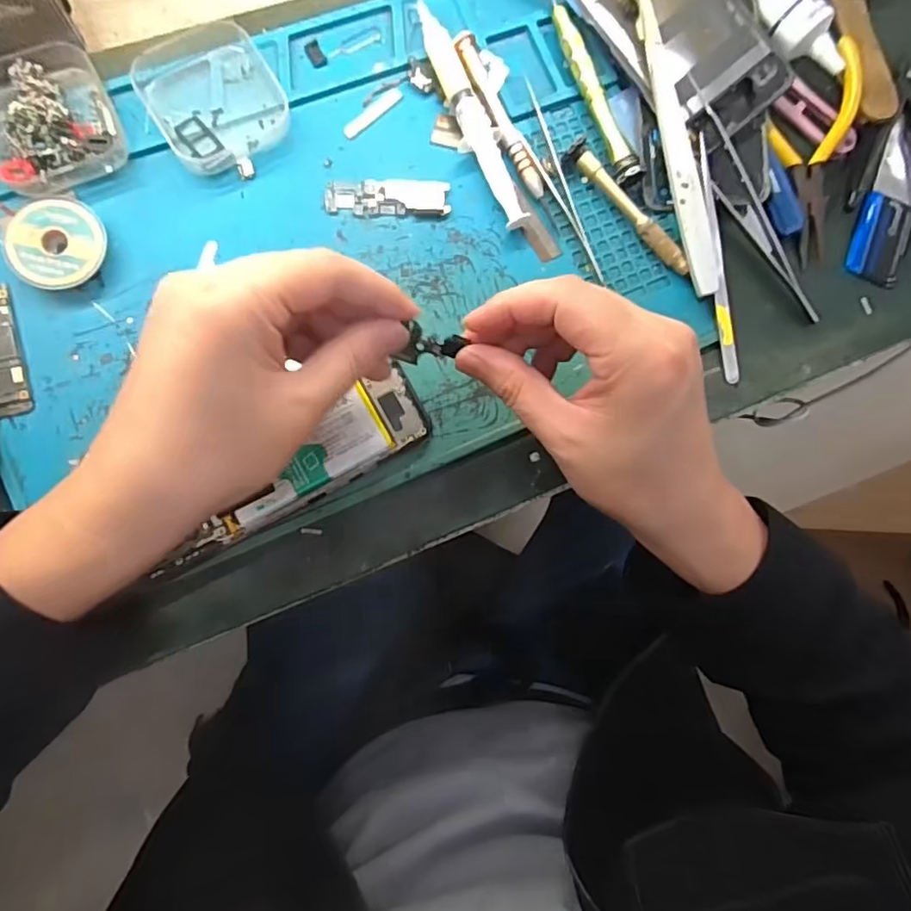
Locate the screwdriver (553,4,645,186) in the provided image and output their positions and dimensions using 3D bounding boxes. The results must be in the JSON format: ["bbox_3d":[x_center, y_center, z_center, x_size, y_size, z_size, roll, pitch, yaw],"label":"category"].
[{"bbox_3d":[0.078,-0.199,0.320,0.014,0.013,0.107,-20,88,-8],"label":"screwdriver"}]

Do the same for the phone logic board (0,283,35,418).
[{"bbox_3d":[-0.220,-0.051,0.277,0.020,0.004,0.064,-15,88,-8],"label":"phone logic board"}]

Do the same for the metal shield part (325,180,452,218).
[{"bbox_3d":[-0.036,-0.138,0.309,0.065,0.005,0.019,-4,86,-8],"label":"metal shield part"}]

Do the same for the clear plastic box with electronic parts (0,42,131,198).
[{"bbox_3d":[-0.199,-0.164,0.281,0.061,0.022,0.065,-25,89,-9],"label":"clear plastic box with electronic parts"}]

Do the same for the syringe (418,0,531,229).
[{"bbox_3d":[0.008,-0.182,0.313,0.017,0.011,0.126,-23,89,-9],"label":"syringe"}]

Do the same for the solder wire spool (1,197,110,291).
[{"bbox_3d":[-0.194,-0.102,0.281,0.042,0.012,0.044,1,85,-7],"label":"solder wire spool"}]

